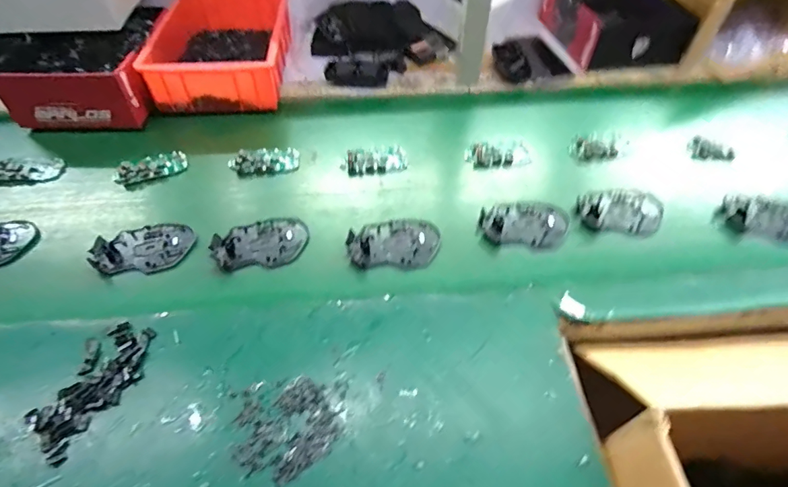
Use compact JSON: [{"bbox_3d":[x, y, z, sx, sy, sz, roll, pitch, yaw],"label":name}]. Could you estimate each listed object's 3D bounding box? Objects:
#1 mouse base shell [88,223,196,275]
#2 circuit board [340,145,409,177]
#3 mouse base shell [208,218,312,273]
[{"bbox_3d":[-0.312,0.005,0.554,0.118,0.010,0.069,-6,53,-5],"label":"mouse base shell"},{"bbox_3d":[-0.029,-0.124,0.661,0.095,0.013,0.050,-7,53,-6],"label":"circuit board"},{"bbox_3d":[-0.167,-0.001,0.560,0.114,0.012,0.070,-11,53,-8],"label":"mouse base shell"}]

